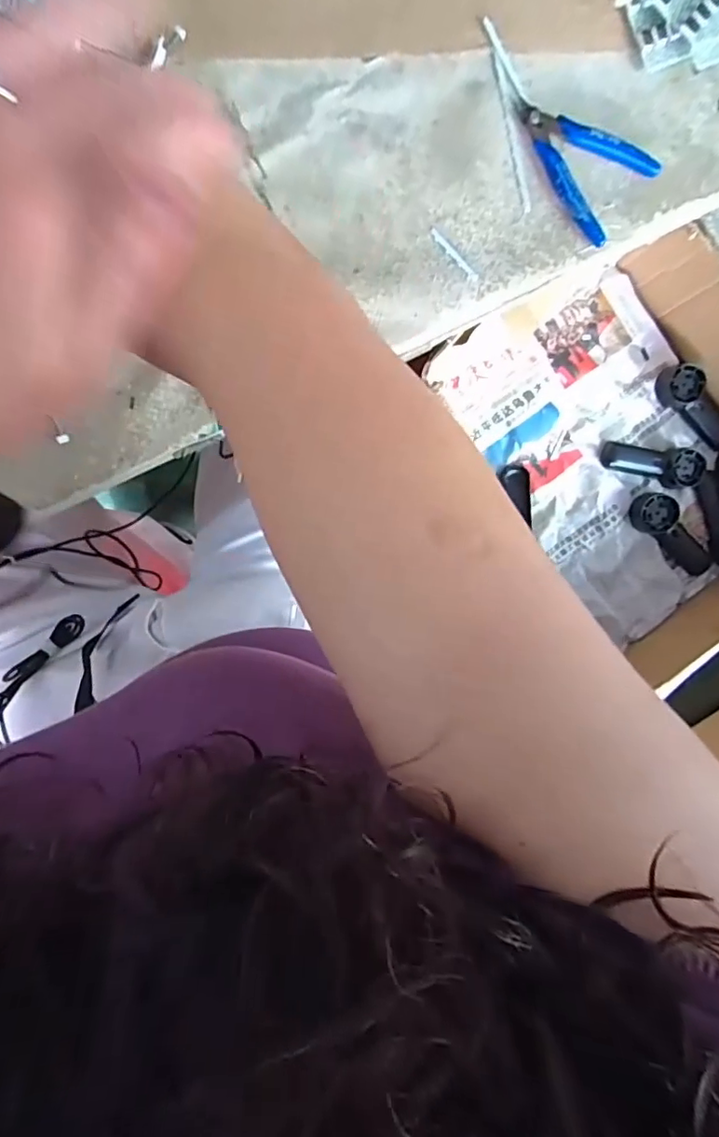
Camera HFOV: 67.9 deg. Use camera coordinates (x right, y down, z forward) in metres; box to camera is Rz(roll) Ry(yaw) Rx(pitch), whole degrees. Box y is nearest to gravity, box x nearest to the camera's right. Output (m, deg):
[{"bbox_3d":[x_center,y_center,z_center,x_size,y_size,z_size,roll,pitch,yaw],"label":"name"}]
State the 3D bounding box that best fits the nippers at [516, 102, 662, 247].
[{"bbox_3d":[0.175,-0.327,0.422,0.113,0.012,0.078,42,86,-8],"label":"nippers"}]

